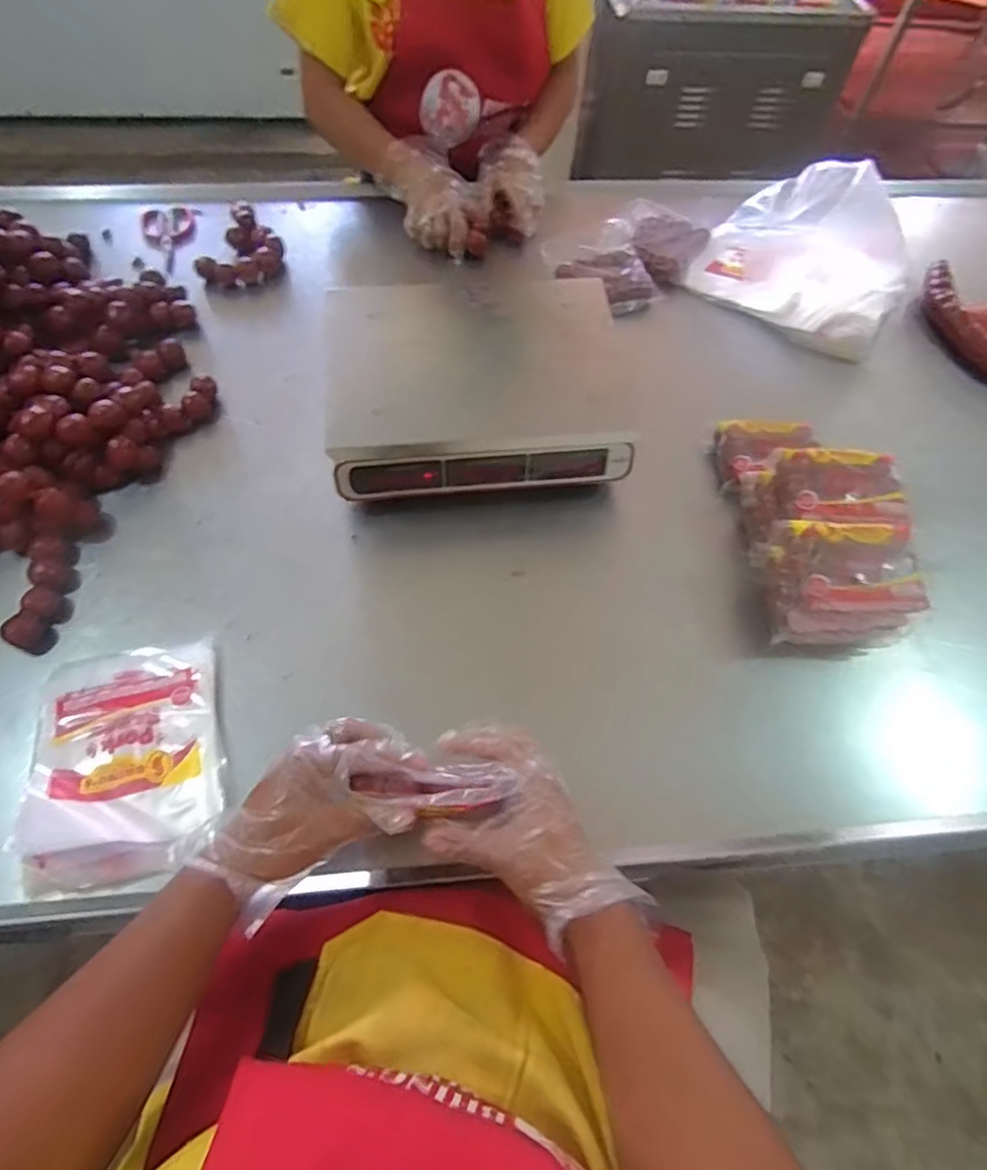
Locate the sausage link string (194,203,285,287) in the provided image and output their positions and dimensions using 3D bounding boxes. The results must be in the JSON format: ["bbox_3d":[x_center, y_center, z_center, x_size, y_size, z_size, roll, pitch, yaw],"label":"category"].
[{"bbox_3d":[-0.374,-0.517,0.966,0.108,0.030,0.162,17,61,6],"label":"sausage link string"}]

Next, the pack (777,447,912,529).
[{"bbox_3d":[0.381,-0.105,0.694,0.123,0.026,0.092,4,61,-1],"label":"pack"}]

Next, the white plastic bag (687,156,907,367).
[{"bbox_3d":[0.449,-0.479,0.911,0.296,0.156,0.172,34,65,15],"label":"white plastic bag"}]

